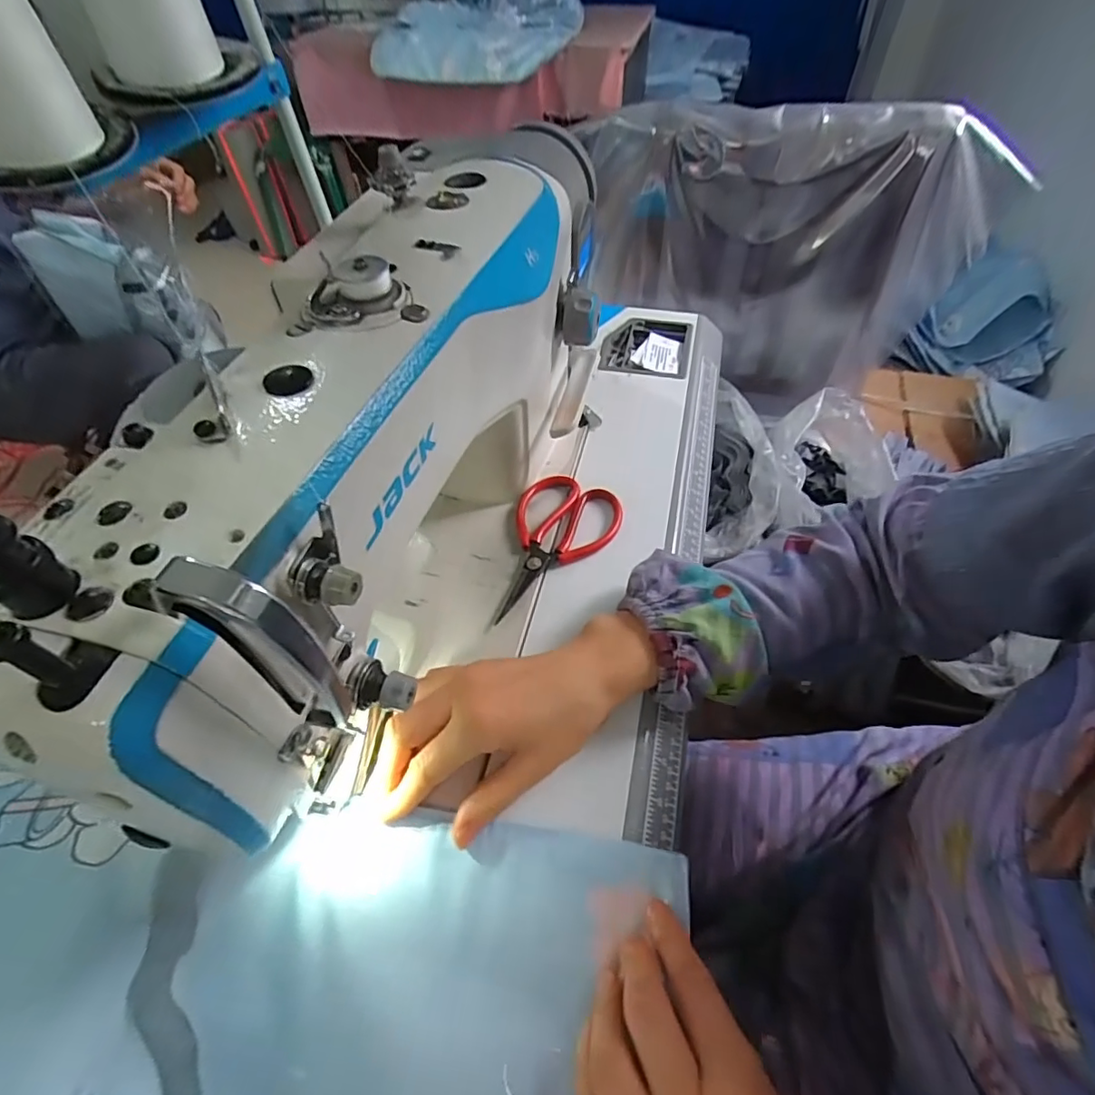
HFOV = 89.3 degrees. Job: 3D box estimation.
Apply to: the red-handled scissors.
[{"bbox_3d":[0.000,0.000,0.459,0.083,0.013,0.160,20,55,17],"label":"red-handled scissors"}]

